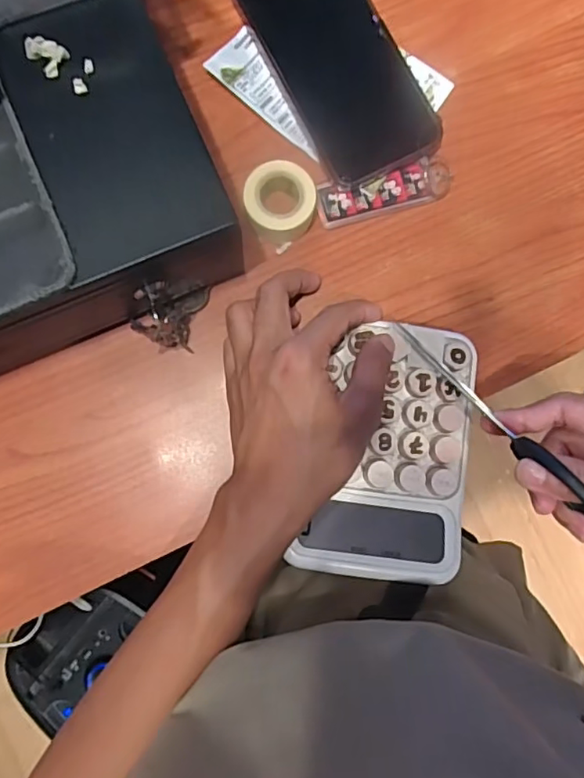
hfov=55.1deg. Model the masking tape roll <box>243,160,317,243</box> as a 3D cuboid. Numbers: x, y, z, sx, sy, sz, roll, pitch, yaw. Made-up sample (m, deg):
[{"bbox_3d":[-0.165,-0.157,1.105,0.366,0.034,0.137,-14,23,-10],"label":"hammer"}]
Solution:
[{"bbox_3d":[-0.007,-0.119,0.358,0.045,0.024,0.042,0,84,-3],"label":"masking tape roll"}]

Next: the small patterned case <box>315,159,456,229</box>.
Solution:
[{"bbox_3d":[0.062,-0.132,0.374,0.092,0.009,0.027,-16,86,-5],"label":"small patterned case"}]

